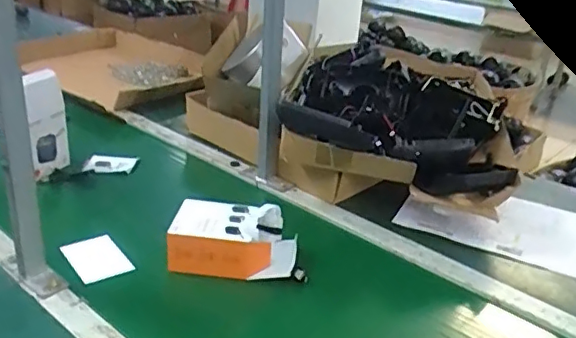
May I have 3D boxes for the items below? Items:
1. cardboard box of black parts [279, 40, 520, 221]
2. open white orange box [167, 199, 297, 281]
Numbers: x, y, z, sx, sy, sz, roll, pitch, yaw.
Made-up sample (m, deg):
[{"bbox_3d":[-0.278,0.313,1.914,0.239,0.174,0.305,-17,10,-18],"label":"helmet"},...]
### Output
[{"bbox_3d":[0.215,-0.093,1.100,0.395,0.190,0.503,11,24,14],"label":"cardboard box of black parts"},{"bbox_3d":[-0.074,0.097,0.818,0.170,0.067,0.096,5,26,0],"label":"open white orange box"}]

